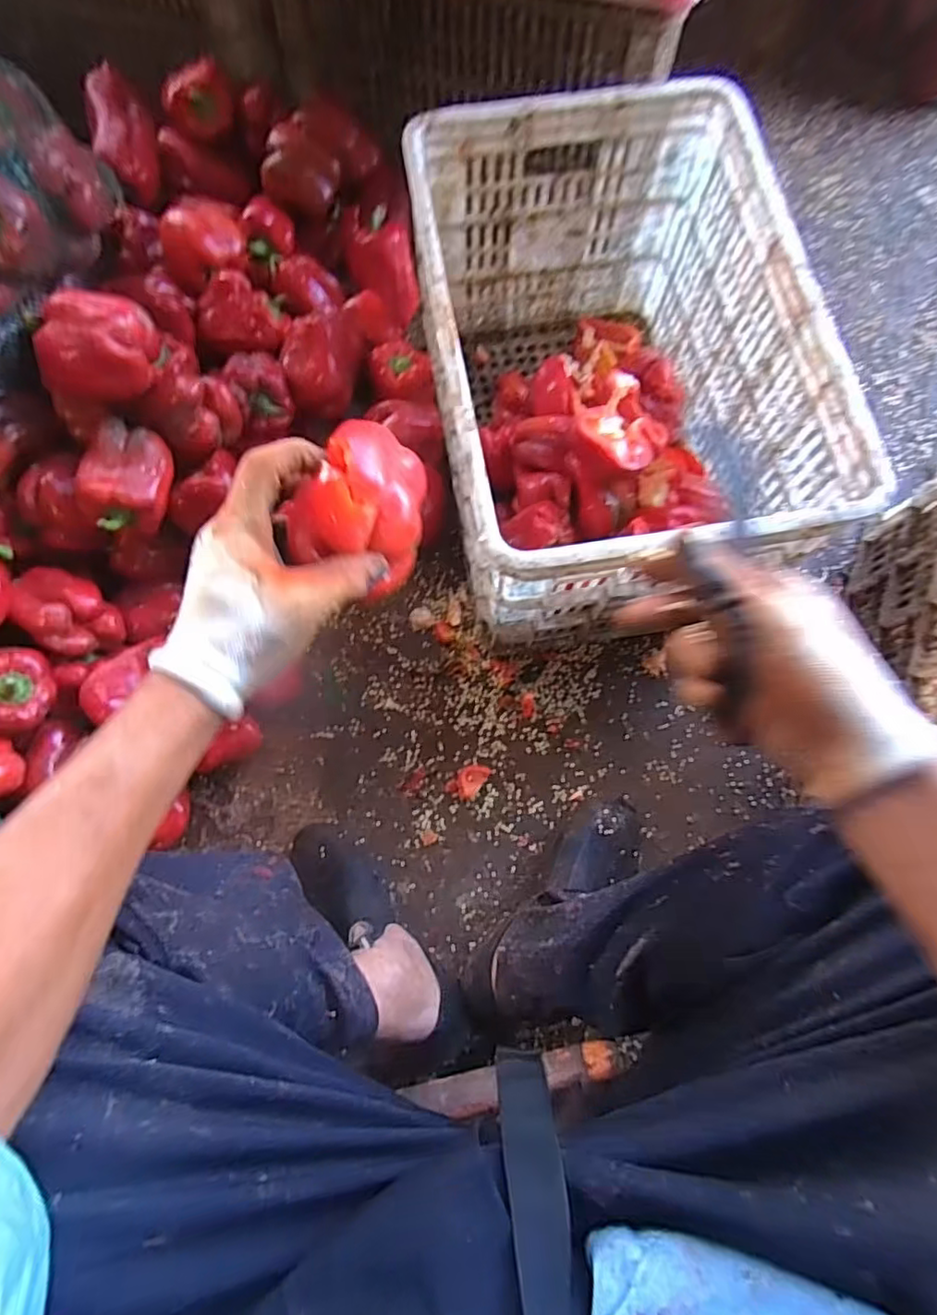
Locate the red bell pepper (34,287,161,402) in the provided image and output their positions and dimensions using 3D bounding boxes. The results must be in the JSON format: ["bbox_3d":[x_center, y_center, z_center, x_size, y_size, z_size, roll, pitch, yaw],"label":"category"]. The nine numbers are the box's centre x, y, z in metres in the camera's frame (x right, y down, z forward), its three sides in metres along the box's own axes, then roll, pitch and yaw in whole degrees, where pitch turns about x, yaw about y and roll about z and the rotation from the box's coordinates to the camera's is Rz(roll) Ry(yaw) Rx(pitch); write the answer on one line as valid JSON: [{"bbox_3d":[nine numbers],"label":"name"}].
[{"bbox_3d":[-0.396,-0.333,0.627,0.106,0.070,0.096,8,76,1],"label":"red bell pepper"}]

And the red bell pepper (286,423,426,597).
[{"bbox_3d":[-0.064,-0.097,0.375,0.066,0.062,0.098,18,77,3],"label":"red bell pepper"}]

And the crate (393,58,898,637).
[{"bbox_3d":[0.144,-0.314,0.698,0.356,0.299,0.525,-10,77,-3],"label":"crate"}]

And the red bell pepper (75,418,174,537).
[{"bbox_3d":[-0.379,-0.195,0.672,0.090,0.073,0.130,1,76,-1],"label":"red bell pepper"}]

